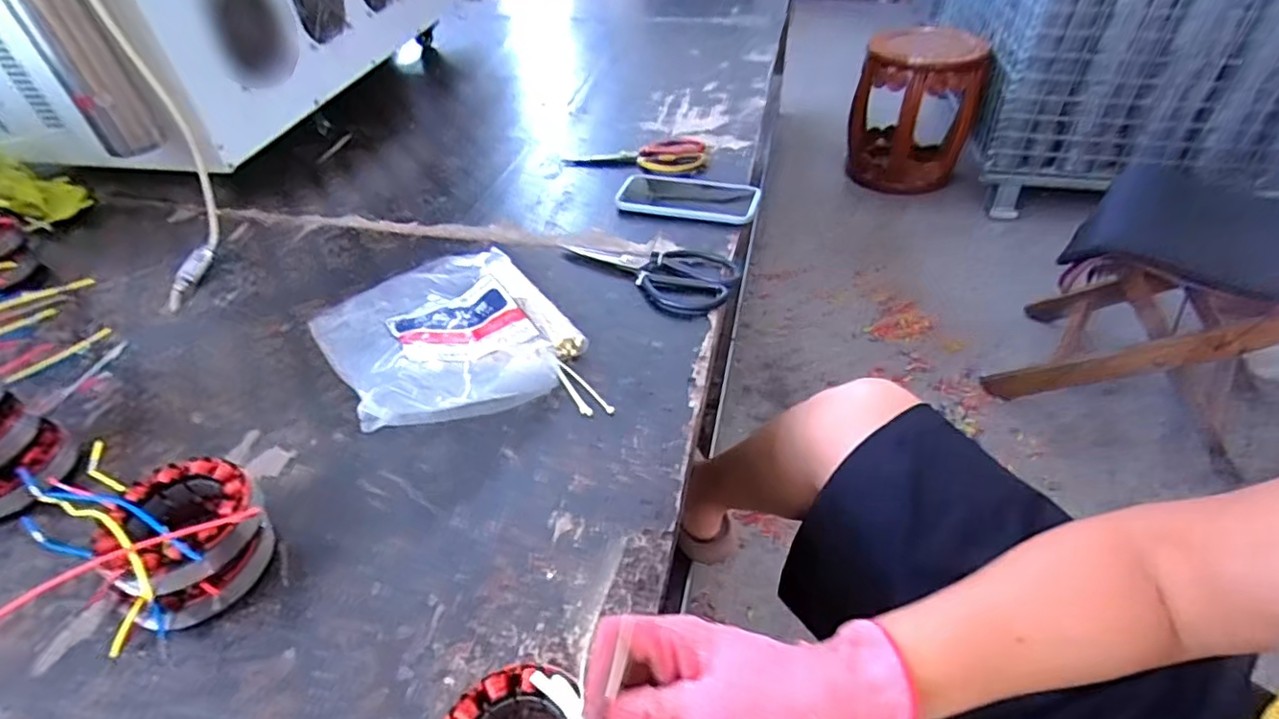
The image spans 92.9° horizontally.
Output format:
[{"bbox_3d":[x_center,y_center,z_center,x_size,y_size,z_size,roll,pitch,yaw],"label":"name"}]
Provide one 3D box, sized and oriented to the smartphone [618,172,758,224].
[{"bbox_3d":[0.059,-0.203,0.749,0.172,0.011,0.090,12,45,16],"label":"smartphone"}]

